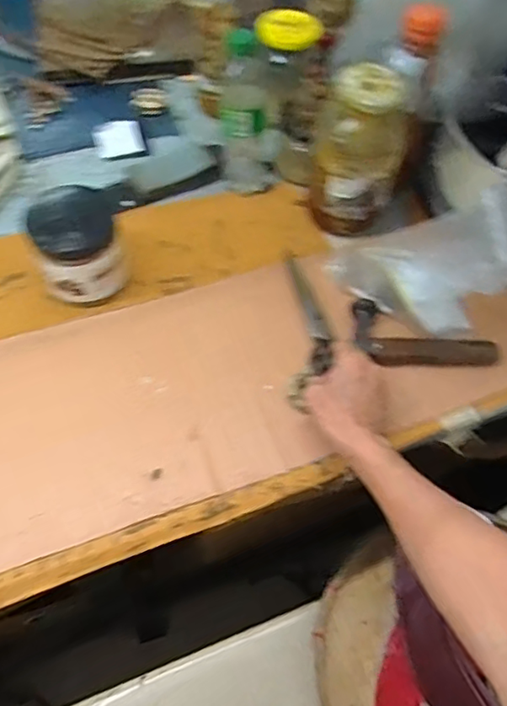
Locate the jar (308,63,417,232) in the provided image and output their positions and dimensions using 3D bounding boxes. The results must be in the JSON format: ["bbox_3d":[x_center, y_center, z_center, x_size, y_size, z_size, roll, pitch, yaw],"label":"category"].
[{"bbox_3d":[0.123,-0.220,0.632,0.095,0.182,0.096,1,59,-2],"label":"jar"}]

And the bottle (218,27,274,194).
[{"bbox_3d":[-0.007,-0.269,0.655,0.065,0.189,0.059,-1,59,-3],"label":"bottle"}]

